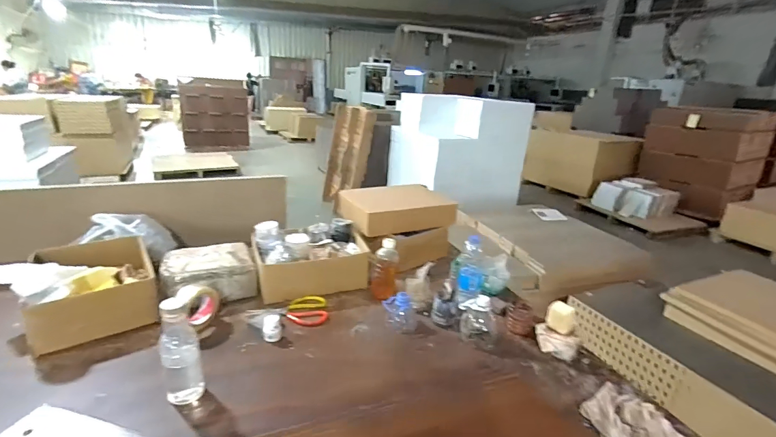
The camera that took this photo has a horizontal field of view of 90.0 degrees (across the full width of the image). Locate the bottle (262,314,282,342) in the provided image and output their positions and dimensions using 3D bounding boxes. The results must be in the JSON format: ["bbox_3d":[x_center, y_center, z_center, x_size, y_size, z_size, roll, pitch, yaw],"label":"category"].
[{"bbox_3d":[-0.283,0.267,0.945,0.044,0.052,0.038,-5,21,-21],"label":"bottle"}]

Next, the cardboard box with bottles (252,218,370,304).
[{"bbox_3d":[-0.244,0.118,1.220,0.337,0.159,0.215,-3,20,-16],"label":"cardboard box with bottles"}]

